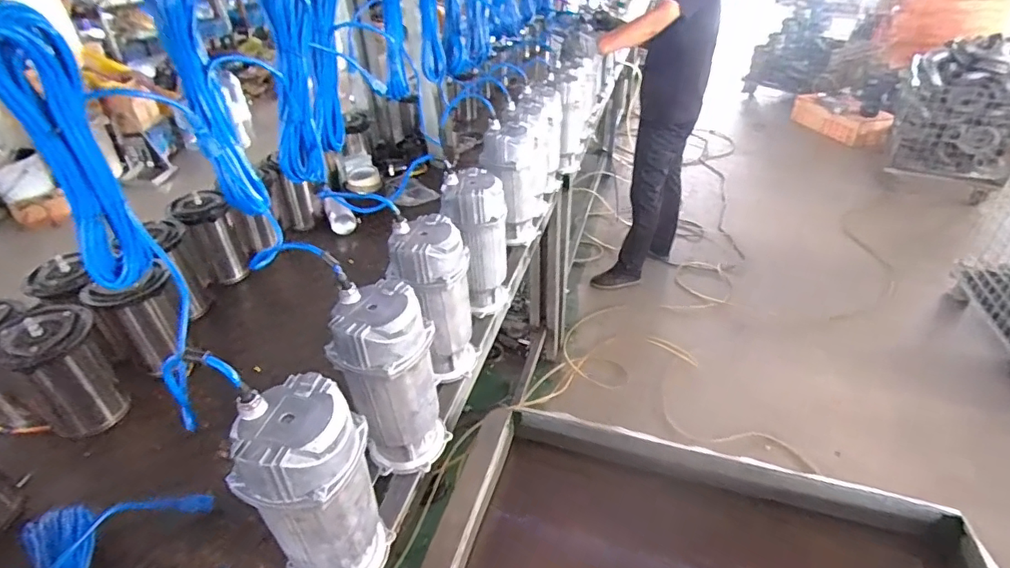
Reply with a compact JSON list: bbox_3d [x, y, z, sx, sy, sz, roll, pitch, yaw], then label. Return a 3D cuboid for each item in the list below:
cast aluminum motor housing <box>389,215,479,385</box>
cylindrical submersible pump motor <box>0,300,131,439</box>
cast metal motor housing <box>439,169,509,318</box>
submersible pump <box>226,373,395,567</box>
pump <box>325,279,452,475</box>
[{"bbox_3d":[-0.126,0.035,0.939,0.132,0.291,0.120,-10,36,-10],"label":"cast aluminum motor housing"},{"bbox_3d":[-0.766,0.152,0.903,0.138,0.208,0.133,-31,45,-34],"label":"cylindrical submersible pump motor"},{"bbox_3d":[-0.058,-0.081,1.100,0.125,0.297,0.119,-4,36,-2],"label":"cast metal motor housing"},{"bbox_3d":[-0.228,0.262,0.632,0.124,0.294,0.121,-1,36,1],"label":"submersible pump"},{"bbox_3d":[-0.171,0.152,0.782,0.121,0.295,0.121,-1,36,1],"label":"pump"}]

